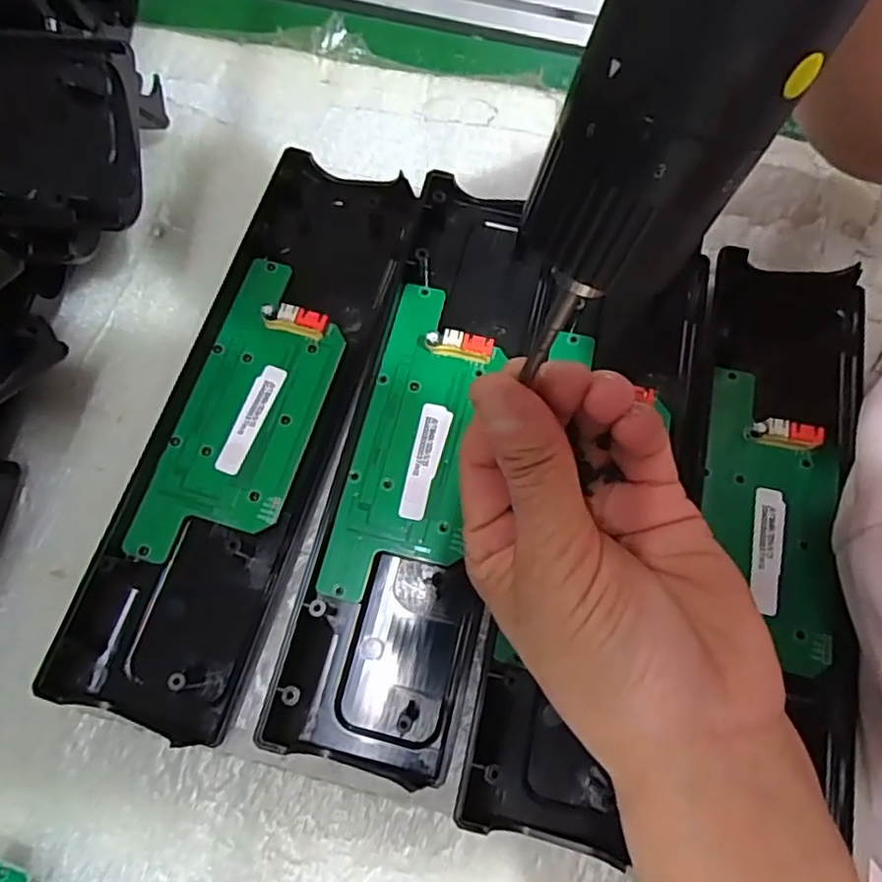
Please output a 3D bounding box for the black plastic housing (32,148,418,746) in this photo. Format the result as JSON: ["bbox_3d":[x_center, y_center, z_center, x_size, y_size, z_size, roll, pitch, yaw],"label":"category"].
[{"bbox_3d":[-0.081,-0.013,0.263,0.066,0.021,0.246,15,73,6],"label":"black plastic housing"}]

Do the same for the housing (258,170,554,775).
[{"bbox_3d":[-0.002,0.002,0.260,0.065,0.019,0.244,13,73,5],"label":"housing"}]

